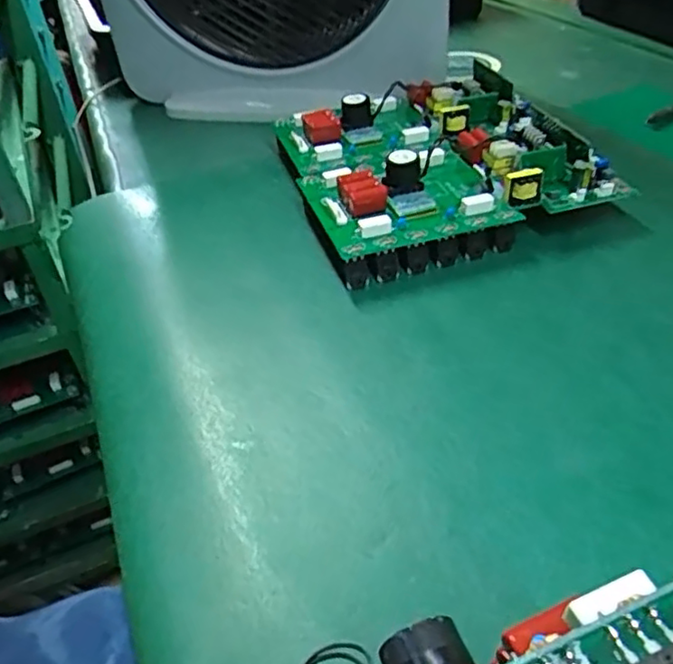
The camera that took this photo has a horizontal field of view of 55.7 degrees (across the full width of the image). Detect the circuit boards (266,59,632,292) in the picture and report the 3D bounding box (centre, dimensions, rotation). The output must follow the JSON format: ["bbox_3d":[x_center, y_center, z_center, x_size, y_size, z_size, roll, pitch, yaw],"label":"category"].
[{"bbox_3d":[0.076,-0.146,0.537,0.228,0.055,0.236,-15,41,-12],"label":"circuit boards"}]

